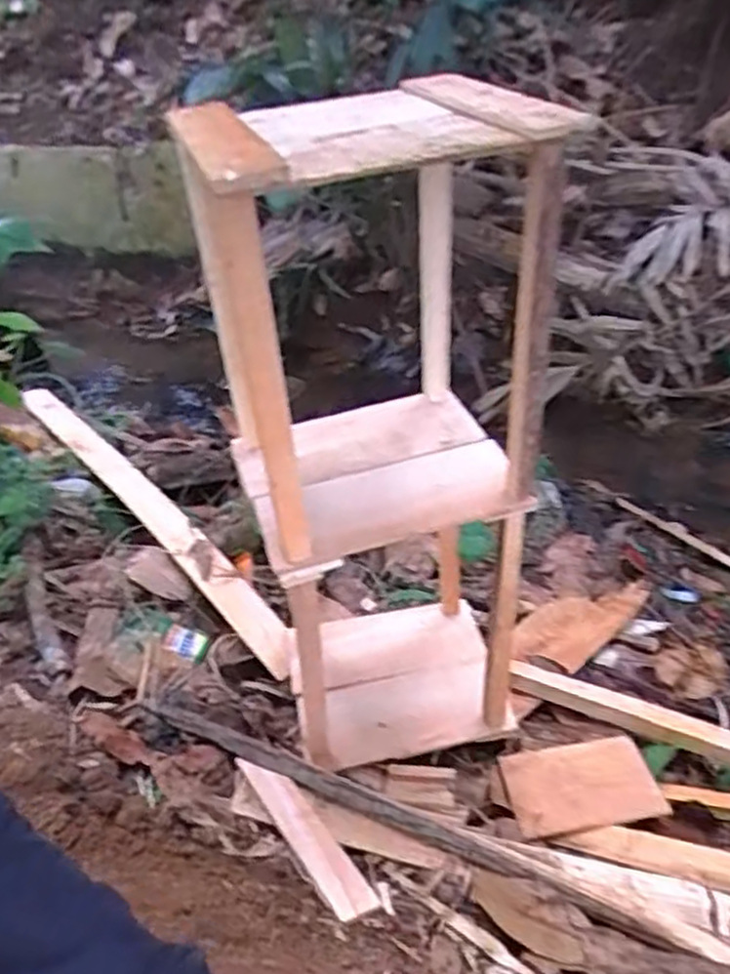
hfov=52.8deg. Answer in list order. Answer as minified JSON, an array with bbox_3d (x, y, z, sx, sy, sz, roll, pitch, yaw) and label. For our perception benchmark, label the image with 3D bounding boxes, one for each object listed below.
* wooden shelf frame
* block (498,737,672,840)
[{"bbox_3d":[0.013,-0.009,0.709,0.270,0.642,0.254,-11,33,-14],"label":"wooden shelf frame"},{"bbox_3d":[0.228,0.311,0.781,0.150,0.012,0.102,-6,32,-8],"label":"block"}]

